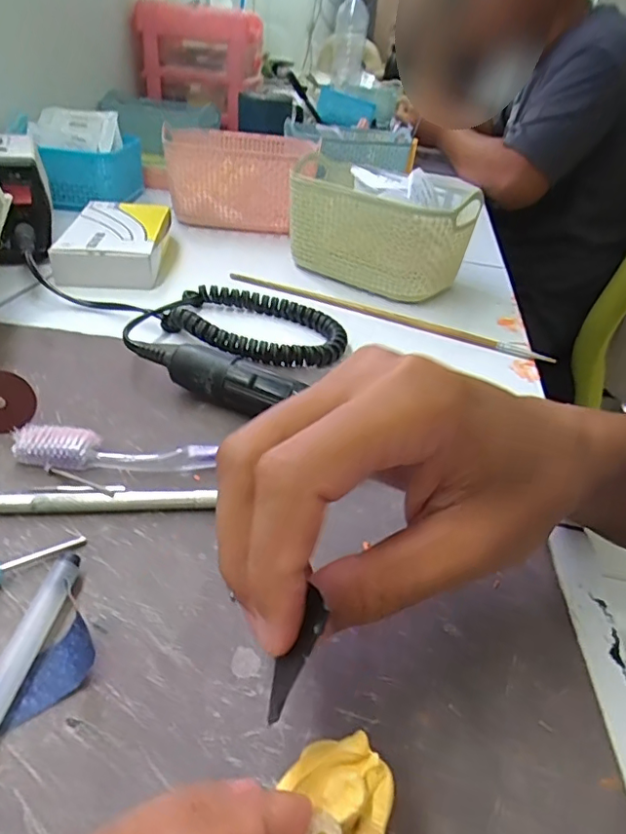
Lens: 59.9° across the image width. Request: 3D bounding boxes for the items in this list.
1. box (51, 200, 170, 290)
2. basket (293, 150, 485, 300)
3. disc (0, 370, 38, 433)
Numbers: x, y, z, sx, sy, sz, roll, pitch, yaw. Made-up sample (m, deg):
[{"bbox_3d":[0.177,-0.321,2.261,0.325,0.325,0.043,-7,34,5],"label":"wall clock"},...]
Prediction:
[{"bbox_3d":[-0.178,-0.161,0.497,0.086,0.031,0.148,-1,35,-11],"label":"box"},{"bbox_3d":[0.059,-0.174,0.509,0.170,0.085,0.132,16,36,14],"label":"basket"},{"bbox_3d":[-0.158,-0.008,0.275,0.032,0.031,0.004,-42,9,-7],"label":"disc"}]

